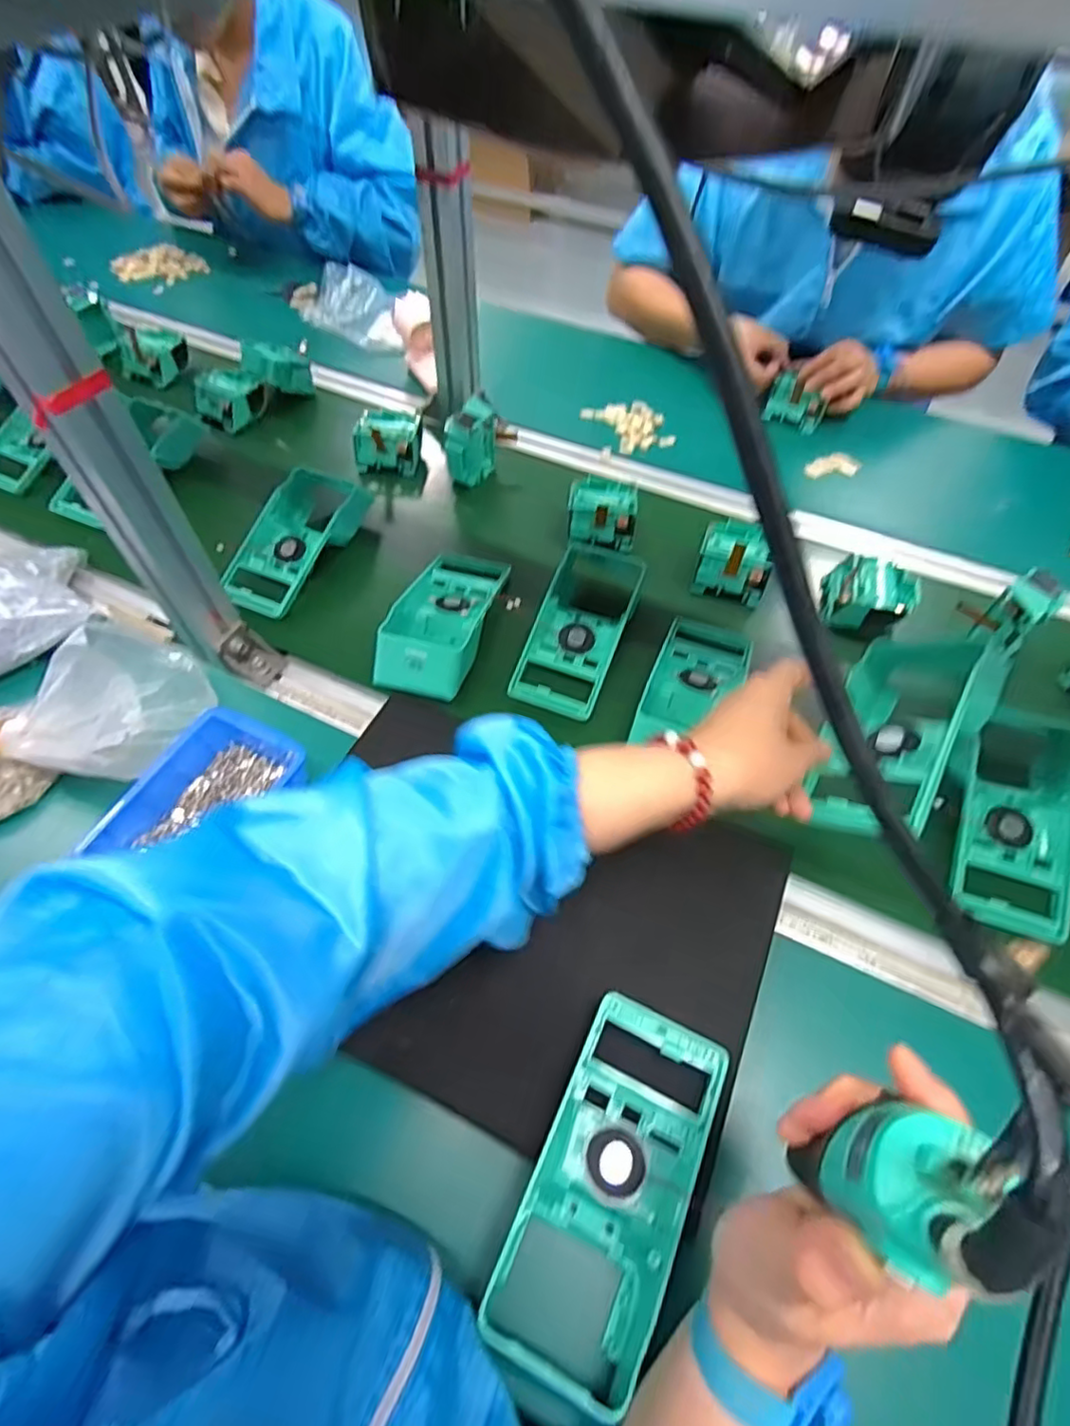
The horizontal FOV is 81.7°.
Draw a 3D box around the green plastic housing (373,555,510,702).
[{"bbox_3d":[-0.087,-0.099,0.590,0.084,0.048,0.186,11,59,7],"label":"green plastic housing"}]

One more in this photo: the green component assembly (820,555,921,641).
[{"bbox_3d":[0.337,-0.116,0.623,0.085,0.039,0.086,13,59,8],"label":"green component assembly"}]

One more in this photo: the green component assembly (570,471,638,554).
[{"bbox_3d":[0.074,-0.224,0.690,0.076,0.037,0.085,6,58,4],"label":"green component assembly"}]

